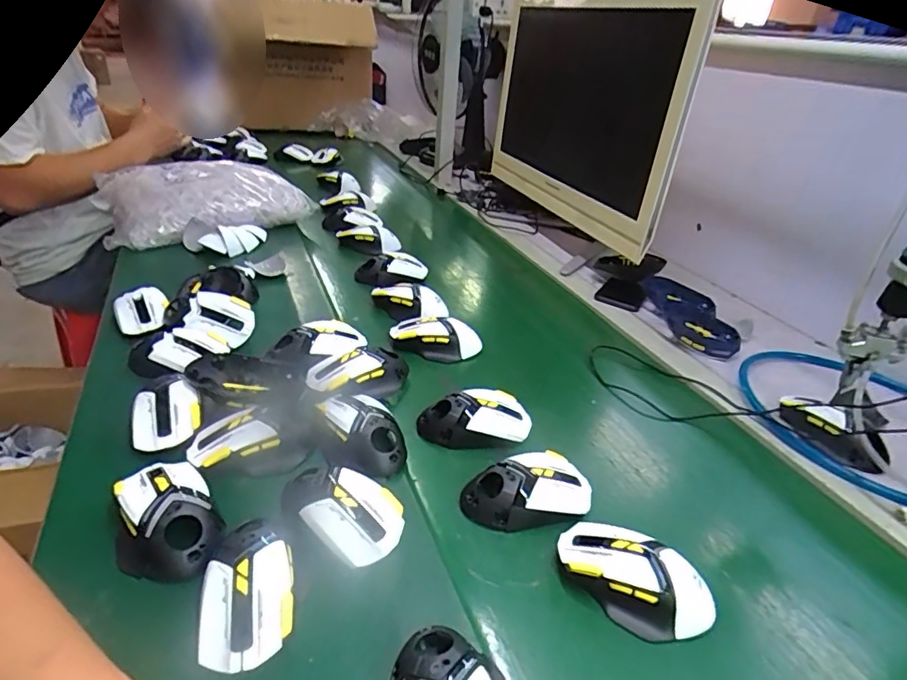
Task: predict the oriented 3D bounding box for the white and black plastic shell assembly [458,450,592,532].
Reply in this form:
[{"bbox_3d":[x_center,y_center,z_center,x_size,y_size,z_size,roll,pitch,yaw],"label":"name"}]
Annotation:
[{"bbox_3d":[0.067,0.136,0.483,0.121,0.036,0.069,-6,33,-17],"label":"white and black plastic shell assembly"}]

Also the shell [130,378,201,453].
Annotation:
[{"bbox_3d":[-0.285,0.077,0.516,0.062,0.018,0.073,-16,57,-17],"label":"shell"}]

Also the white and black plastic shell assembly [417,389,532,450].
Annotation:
[{"bbox_3d":[0.022,0.083,0.560,0.116,0.038,0.059,0,32,-7],"label":"white and black plastic shell assembly"}]

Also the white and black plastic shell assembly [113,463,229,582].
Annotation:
[{"bbox_3d":[-0.236,0.138,0.422,0.074,0.037,0.122,-23,41,-37],"label":"white and black plastic shell assembly"}]

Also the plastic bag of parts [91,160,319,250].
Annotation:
[{"bbox_3d":[-0.474,-0.279,1.014,0.363,0.073,0.261,-12,35,-25],"label":"plastic bag of parts"}]

